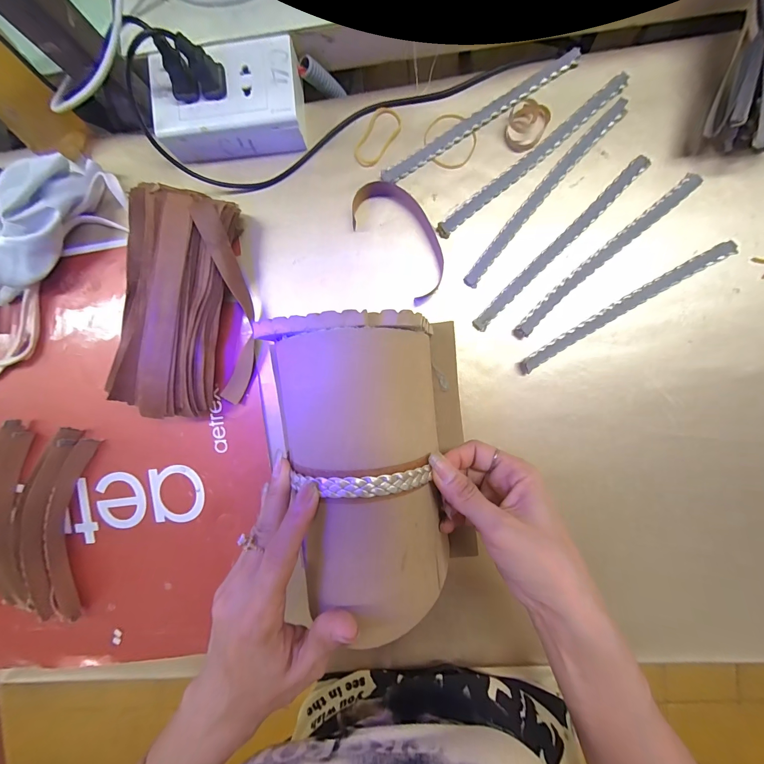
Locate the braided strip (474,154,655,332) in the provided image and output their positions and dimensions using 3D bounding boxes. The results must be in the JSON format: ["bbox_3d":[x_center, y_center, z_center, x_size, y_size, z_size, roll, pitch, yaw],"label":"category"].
[{"bbox_3d":[0.152,-0.116,0.289,0.014,0.005,0.191,45,95,2],"label":"braided strip"}]

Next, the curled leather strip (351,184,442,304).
[{"bbox_3d":[0.018,-0.128,0.298,0.053,0.013,0.109,-39,89,5],"label":"curled leather strip"}]

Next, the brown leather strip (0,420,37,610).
[{"bbox_3d":[-0.381,0.131,0.340,0.057,0.024,0.178,-3,92,5],"label":"brown leather strip"}]

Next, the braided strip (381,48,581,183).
[{"bbox_3d":[0.083,-0.228,0.292,0.186,0.005,0.015,-31,89,5],"label":"braided strip"}]

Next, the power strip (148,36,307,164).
[{"bbox_3d":[-0.129,-0.237,0.291,0.120,0.042,0.075,-6,92,5],"label":"power strip"}]

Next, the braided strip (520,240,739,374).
[{"bbox_3d":[0.202,-0.062,0.283,0.189,0.007,0.014,-32,89,5],"label":"braided strip"}]

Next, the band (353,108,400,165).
[{"bbox_3d":[-0.003,-0.218,0.301,0.028,0.004,0.051,29,94,3],"label":"band"}]

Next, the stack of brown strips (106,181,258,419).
[{"bbox_3d":[-0.166,-0.062,0.293,0.102,0.048,0.188,7,93,4],"label":"stack of brown strips"}]

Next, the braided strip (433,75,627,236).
[{"bbox_3d":[0.125,-0.193,0.288,0.191,0.006,0.014,-39,89,5],"label":"braided strip"}]

